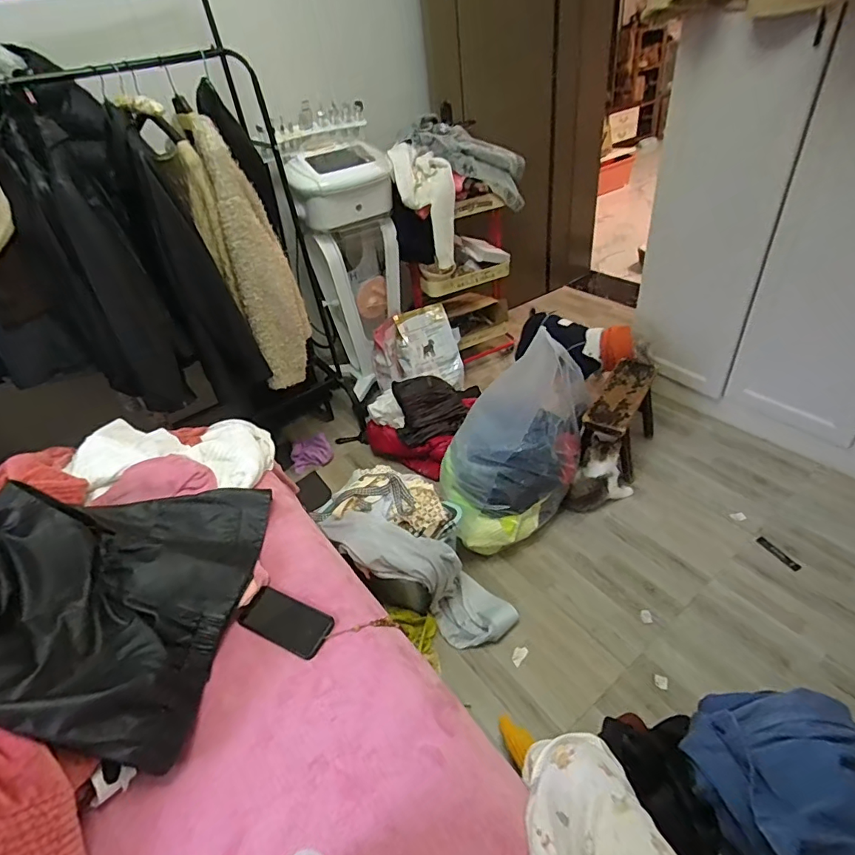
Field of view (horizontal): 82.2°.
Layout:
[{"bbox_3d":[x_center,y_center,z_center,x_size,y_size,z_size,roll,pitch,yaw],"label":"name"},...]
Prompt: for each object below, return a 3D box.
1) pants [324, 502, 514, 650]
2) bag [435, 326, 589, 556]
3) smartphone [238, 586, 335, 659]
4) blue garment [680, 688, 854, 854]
[{"bbox_3d":[-0.013,0.368,1.255,0.159,0.524,0.178,-37,19,40],"label":"pants"},{"bbox_3d":[0.234,0.027,1.399,0.436,0.502,0.314,-22,40,-16],"label":"bag"},{"bbox_3d":[-0.244,0.337,0.853,0.158,0.011,0.077,18,51,19],"label":"smartphone"},{"bbox_3d":[0.508,0.487,0.655,0.238,0.148,0.271,-16,39,-10],"label":"blue garment"}]

